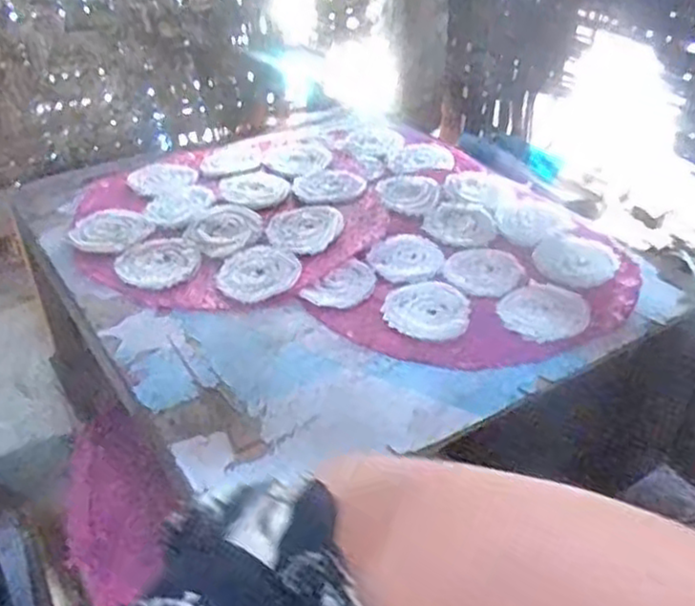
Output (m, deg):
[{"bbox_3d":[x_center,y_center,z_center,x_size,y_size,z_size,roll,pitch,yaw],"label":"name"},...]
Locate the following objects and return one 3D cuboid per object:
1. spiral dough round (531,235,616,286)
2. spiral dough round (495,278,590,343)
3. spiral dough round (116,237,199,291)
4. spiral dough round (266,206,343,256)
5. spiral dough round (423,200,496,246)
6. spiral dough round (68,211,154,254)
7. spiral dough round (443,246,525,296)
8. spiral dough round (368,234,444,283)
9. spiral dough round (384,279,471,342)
[{"bbox_3d":[0.231,-0.043,0.753,0.080,0.005,0.086,-1,35,0],"label":"spiral dough round"},{"bbox_3d":[0.183,0.006,0.690,0.081,0.005,0.076,-1,35,0],"label":"spiral dough round"},{"bbox_3d":[-0.190,-0.043,0.760,0.076,0.014,0.080,-1,35,0],"label":"spiral dough round"},{"bbox_3d":[-0.045,-0.078,0.798,0.080,0.018,0.080,-1,35,0],"label":"spiral dough round"},{"bbox_3d":[0.126,-0.087,0.812,0.075,0.011,0.081,-1,35,0],"label":"spiral dough round"},{"bbox_3d":[-0.257,-0.083,0.806,0.094,0.010,0.078,14,38,20],"label":"spiral dough round"},{"bbox_3d":[0.137,-0.034,0.741,0.073,0.004,0.075,-1,35,0],"label":"spiral dough round"},{"bbox_3d":[0.061,-0.048,0.766,0.072,0.010,0.065,-22,40,-27],"label":"spiral dough round"},{"bbox_3d":[0.077,0.003,0.700,0.079,0.007,0.085,-1,35,0],"label":"spiral dough round"}]

